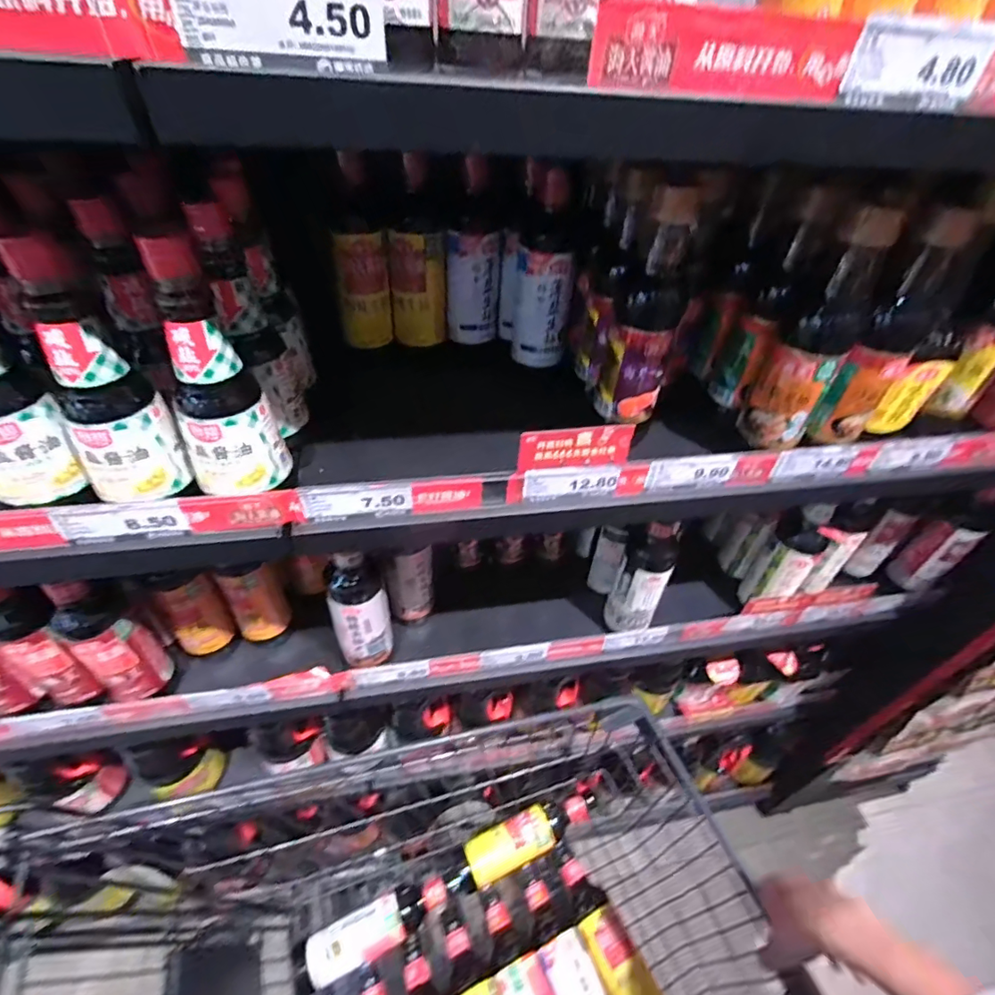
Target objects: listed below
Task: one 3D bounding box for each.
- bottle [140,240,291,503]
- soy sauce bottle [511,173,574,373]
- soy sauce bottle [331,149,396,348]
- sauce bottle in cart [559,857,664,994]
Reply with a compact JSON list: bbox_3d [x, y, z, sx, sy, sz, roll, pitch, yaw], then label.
[{"bbox_3d":[-0.213,-0.086,0.374,0.070,0.176,0.060,-25,50,-26],"label":"bottle"},{"bbox_3d":[0.054,-0.243,0.564,0.068,0.190,0.056,5,43,2],"label":"soy sauce bottle"},{"bbox_3d":[-0.155,-0.269,0.571,0.061,0.186,0.058,-5,44,-9],"label":"soy sauce bottle"},{"bbox_3d":[0.161,0.645,0.723,0.068,0.053,0.225,-21,48,-23],"label":"sauce bottle in cart"}]

